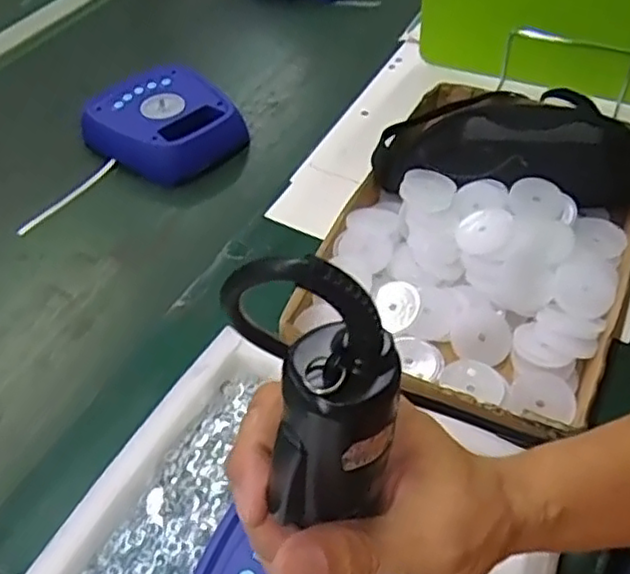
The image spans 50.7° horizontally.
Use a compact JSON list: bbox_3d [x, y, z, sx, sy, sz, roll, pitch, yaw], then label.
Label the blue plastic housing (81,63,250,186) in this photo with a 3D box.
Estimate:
[{"bbox_3d":[-0.168,-0.190,0.761,0.162,0.047,0.148,31,56,26],"label":"blue plastic housing"}]

